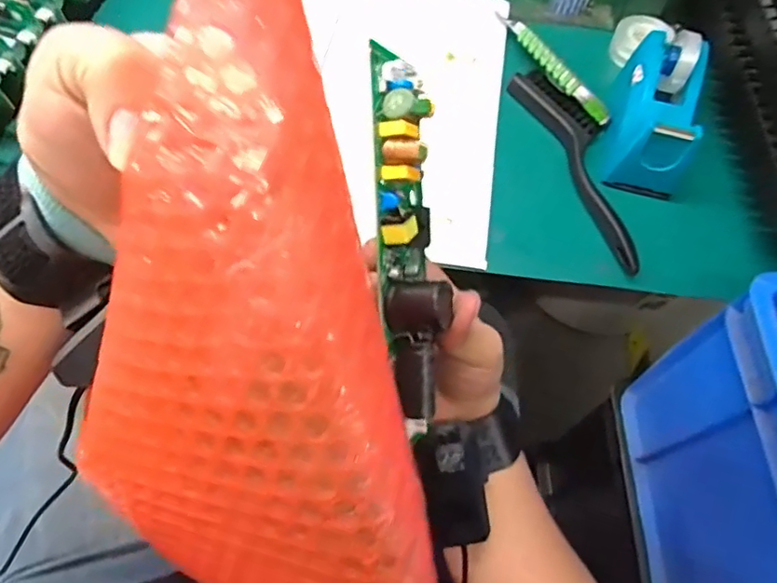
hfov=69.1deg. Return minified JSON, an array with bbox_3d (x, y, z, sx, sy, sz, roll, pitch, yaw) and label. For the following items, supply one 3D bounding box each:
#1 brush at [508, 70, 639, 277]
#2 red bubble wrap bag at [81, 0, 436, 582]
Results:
[{"bbox_3d":[0.175,-0.116,0.493,0.052,0.016,0.214,-19,66,-13],"label":"brush"},{"bbox_3d":[-0.046,0.003,0.164,0.102,0.052,0.193,-3,104,-5],"label":"red bubble wrap bag"}]

